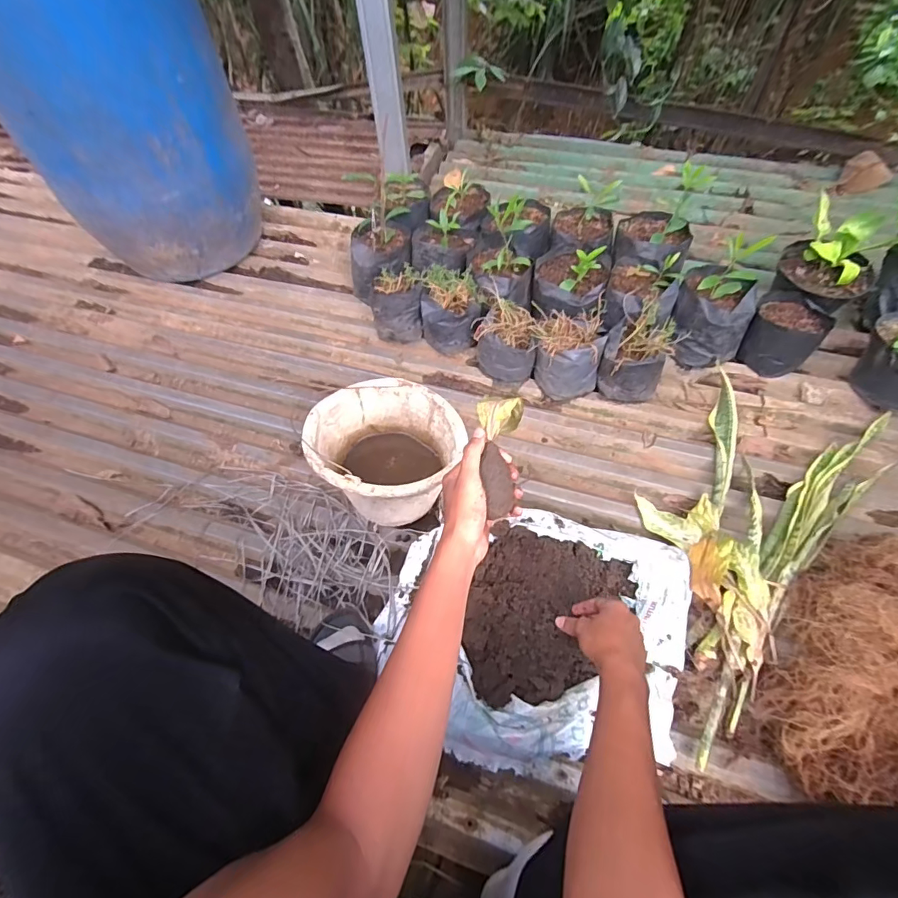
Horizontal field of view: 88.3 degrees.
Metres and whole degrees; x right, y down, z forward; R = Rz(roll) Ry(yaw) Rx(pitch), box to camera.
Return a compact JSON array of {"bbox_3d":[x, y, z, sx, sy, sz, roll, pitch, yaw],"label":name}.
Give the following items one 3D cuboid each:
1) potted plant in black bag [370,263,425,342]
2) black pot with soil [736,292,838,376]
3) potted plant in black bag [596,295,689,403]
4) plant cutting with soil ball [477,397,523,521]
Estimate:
[{"bbox_3d":[-0.112,-0.312,1.043,0.118,0.147,0.093,-11,60,-5],"label":"potted plant in black bag"},{"bbox_3d":[0.670,-0.226,0.940,0.125,0.122,0.125,-1,60,1],"label":"black pot with soil"},{"bbox_3d":[0.374,-0.192,0.925,0.120,0.133,0.154,19,62,12],"label":"potted plant in black bag"},{"bbox_3d":[0.055,0.007,0.516,0.048,0.049,0.134,3,71,5],"label":"plant cutting with soil ball"}]

